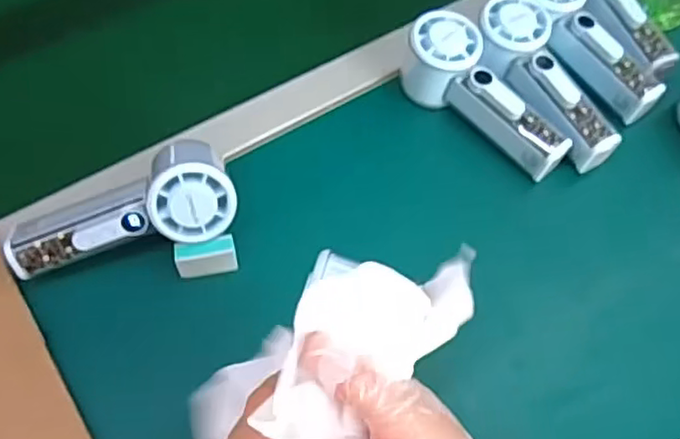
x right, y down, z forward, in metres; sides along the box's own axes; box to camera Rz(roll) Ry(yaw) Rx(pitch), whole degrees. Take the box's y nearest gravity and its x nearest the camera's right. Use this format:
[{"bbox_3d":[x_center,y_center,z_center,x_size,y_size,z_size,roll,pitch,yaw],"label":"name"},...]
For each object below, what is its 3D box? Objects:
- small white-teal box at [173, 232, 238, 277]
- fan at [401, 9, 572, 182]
[{"bbox_3d":[-0.093,0.027,0.457,0.040,0.023,0.017,-10,59,-8],"label":"small white-teal box"},{"bbox_3d":[0.113,-0.094,0.525,0.056,0.070,0.153,-33,65,-19],"label":"fan"}]

